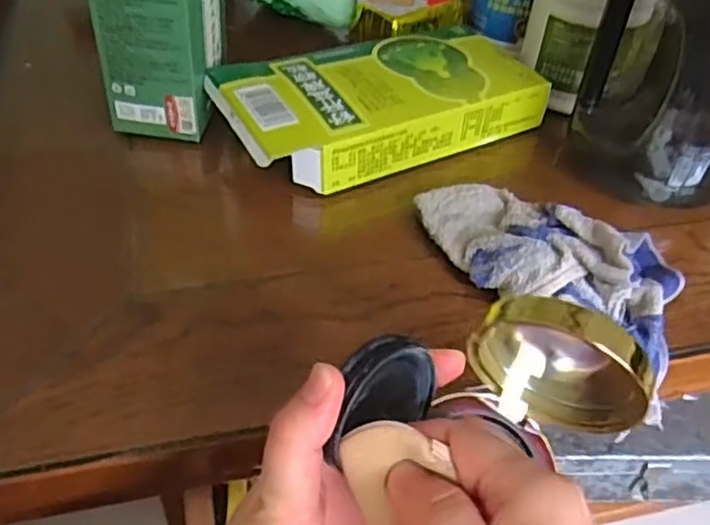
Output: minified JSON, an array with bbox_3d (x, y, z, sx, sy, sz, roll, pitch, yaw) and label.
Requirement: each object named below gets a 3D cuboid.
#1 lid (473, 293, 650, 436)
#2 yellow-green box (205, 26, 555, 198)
[{"bbox_3d":[0.088,0.046,0.295,0.071,0.060,0.022,27,48,21],"label":"lid"},{"bbox_3d":[0.015,-0.121,0.514,0.232,0.043,0.117,-20,49,-23],"label":"yellow-green box"}]

